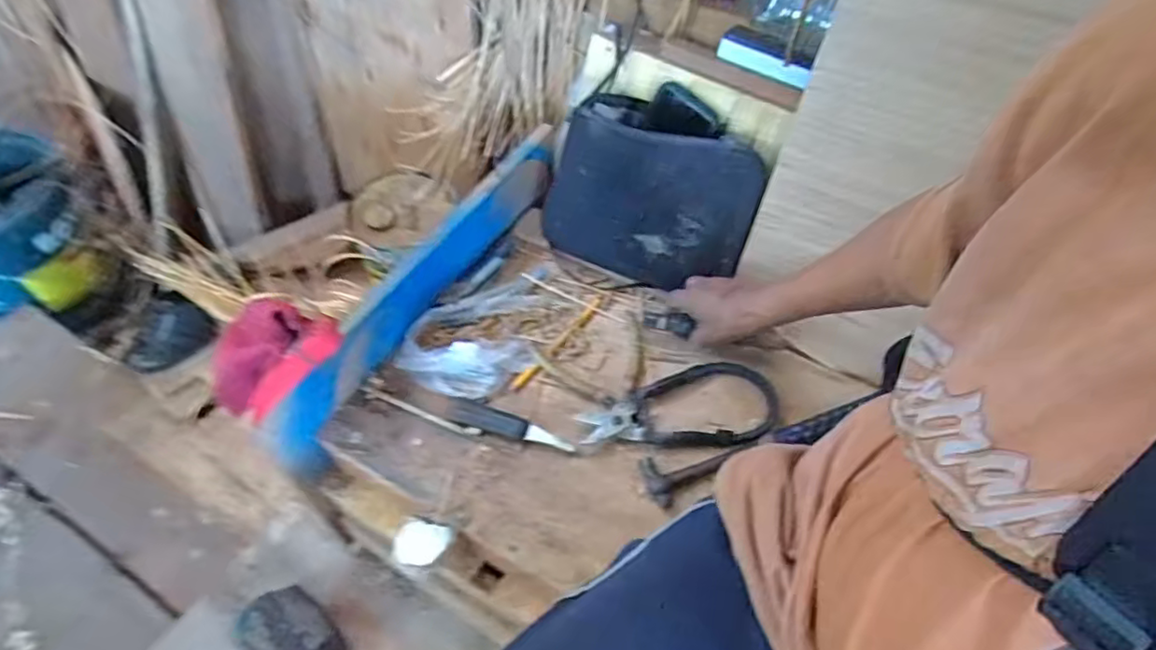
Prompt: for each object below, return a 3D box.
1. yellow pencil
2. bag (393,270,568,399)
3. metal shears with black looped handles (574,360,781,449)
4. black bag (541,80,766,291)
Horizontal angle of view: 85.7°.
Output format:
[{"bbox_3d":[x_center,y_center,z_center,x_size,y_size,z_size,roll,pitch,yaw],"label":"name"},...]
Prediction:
[{"bbox_3d":[-0.020,0.018,0.713,0.014,0.009,0.168,31,58,19],"label":"yellow pencil"},{"bbox_3d":[-0.096,0.004,0.702,0.210,0.038,0.115,-32,61,-22],"label":"bag"},{"bbox_3d":[0.113,0.080,0.665,0.212,0.018,0.106,1,54,-1],"label":"metal shears with black looped handles"},{"bbox_3d":[0.087,-0.153,0.718,0.222,0.208,0.071,14,32,5],"label":"black bag"}]

